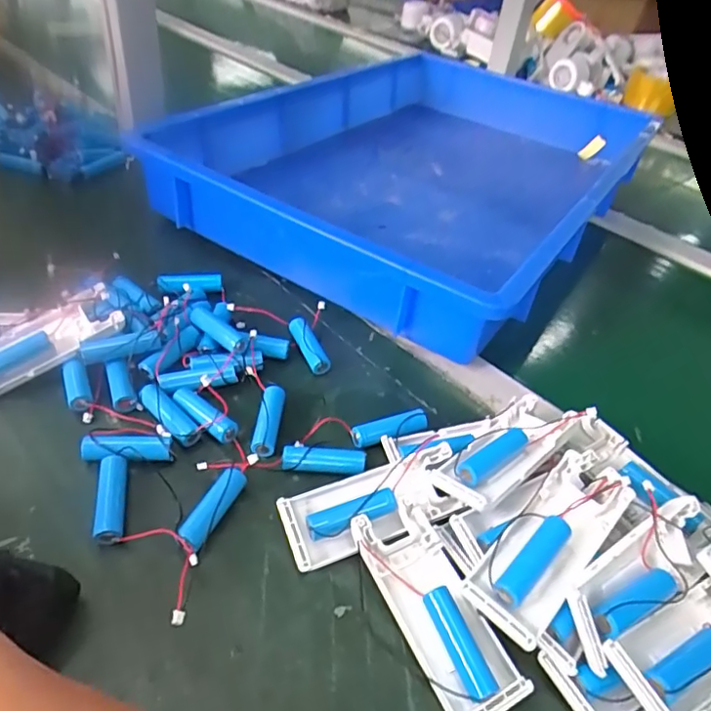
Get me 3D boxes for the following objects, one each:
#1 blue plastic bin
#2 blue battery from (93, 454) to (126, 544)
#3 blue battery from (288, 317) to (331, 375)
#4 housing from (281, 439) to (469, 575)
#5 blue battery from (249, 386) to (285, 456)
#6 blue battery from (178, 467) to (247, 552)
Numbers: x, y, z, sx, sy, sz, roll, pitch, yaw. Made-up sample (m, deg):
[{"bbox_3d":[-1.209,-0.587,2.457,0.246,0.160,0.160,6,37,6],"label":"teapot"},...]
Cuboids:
[{"bbox_3d":[0.101,-0.229,0.624,0.358,0.082,0.586,28,46,21],"label":"blue plastic bin"},{"bbox_3d":[-0.132,0.078,0.302,0.014,0.011,0.049,-6,44,-14],"label":"blue battery"},{"bbox_3d":[-0.034,-0.008,0.409,0.016,0.012,0.047,-19,62,-26],"label":"blue battery"},{"bbox_3d":[0.010,0.083,0.309,0.100,0.022,0.039,-12,46,-19],"label":"housing"},{"bbox_3d":[-0.055,0.042,0.354,0.015,0.011,0.052,6,42,-1],"label":"blue battery"},{"bbox_3d":[-0.077,0.083,0.302,0.011,0.016,0.049,21,44,14],"label":"blue battery"}]

